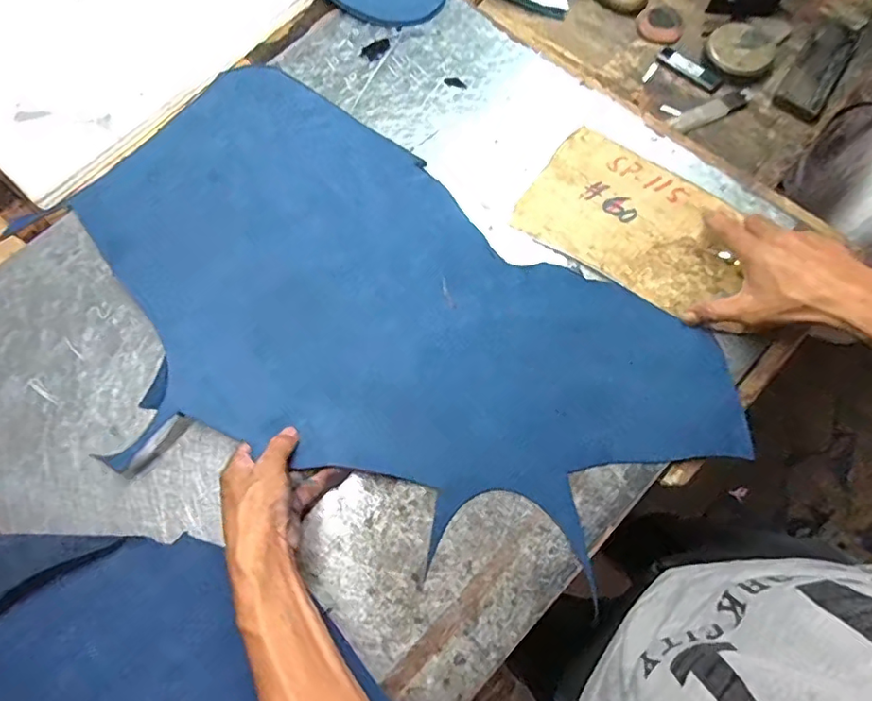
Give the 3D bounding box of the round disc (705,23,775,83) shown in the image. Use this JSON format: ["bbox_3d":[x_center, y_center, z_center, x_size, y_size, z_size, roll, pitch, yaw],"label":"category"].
[{"bbox_3d":[0.365,-0.359,0.651,0.074,0.018,0.077,0,72,0],"label":"round disc"}]

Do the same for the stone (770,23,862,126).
[{"bbox_3d":[0.460,-0.345,0.652,0.054,0.017,0.166,30,75,10],"label":"stone"}]

